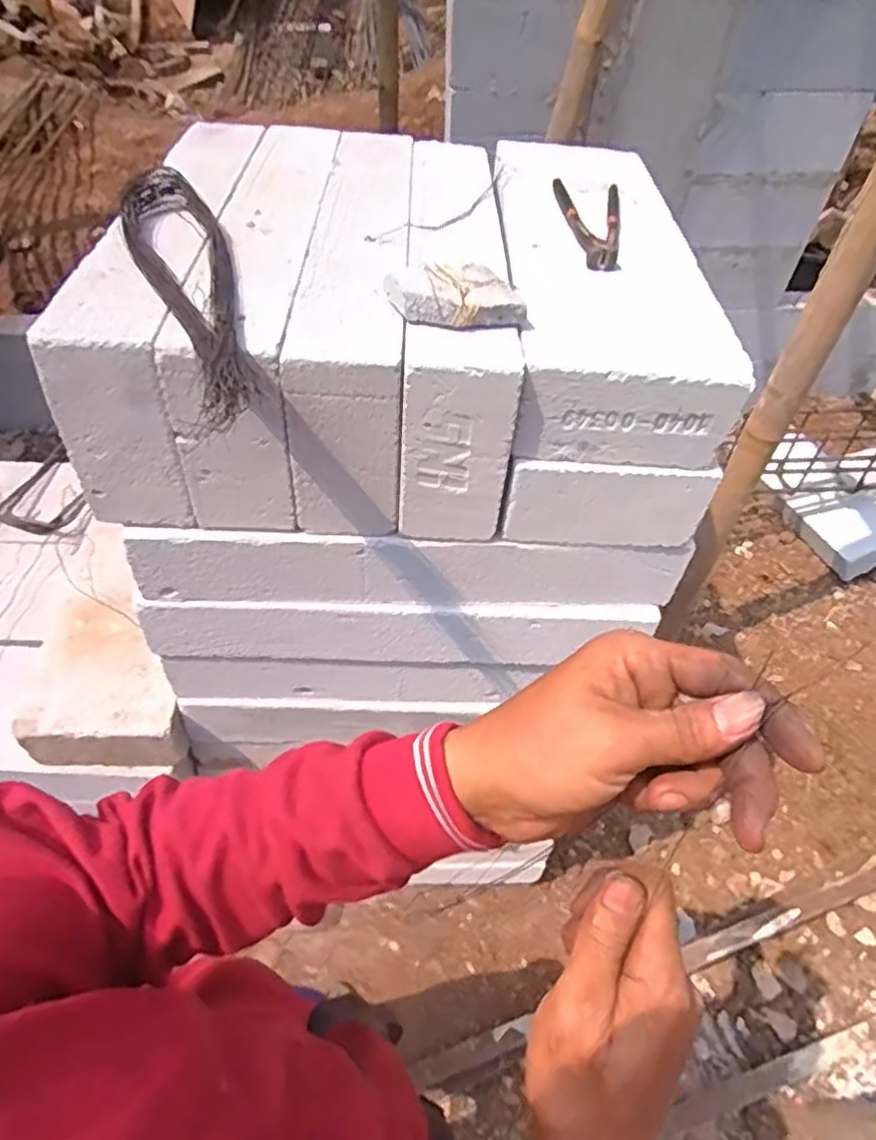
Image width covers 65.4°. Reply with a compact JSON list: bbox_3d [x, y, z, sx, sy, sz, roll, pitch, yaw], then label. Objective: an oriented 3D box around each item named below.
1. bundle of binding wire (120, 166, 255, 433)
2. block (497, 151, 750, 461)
[{"bbox_3d":[-0.208,-0.252,0.588,0.086,0.035,0.420,-18,54,-16],"label":"bundle of binding wire"},{"bbox_3d":[0.172,-0.338,0.770,0.200,0.090,0.534,2,51,-1],"label":"block"}]

